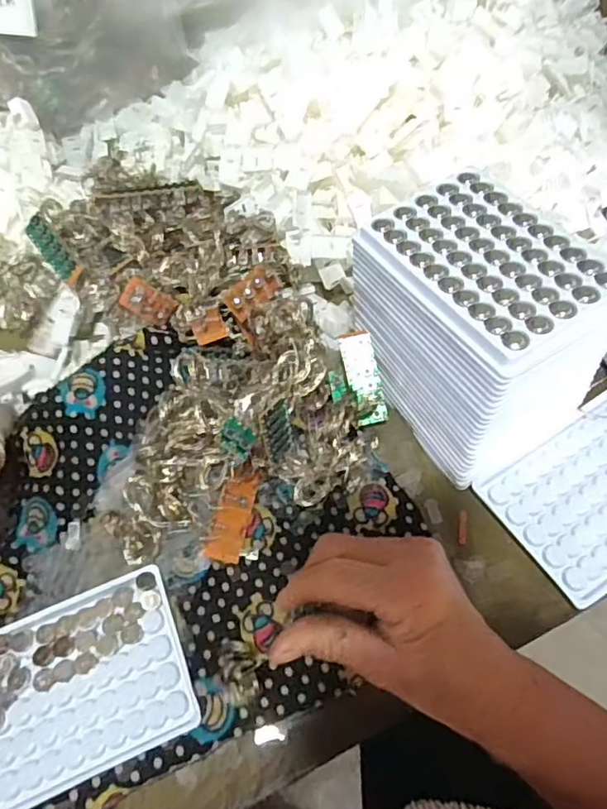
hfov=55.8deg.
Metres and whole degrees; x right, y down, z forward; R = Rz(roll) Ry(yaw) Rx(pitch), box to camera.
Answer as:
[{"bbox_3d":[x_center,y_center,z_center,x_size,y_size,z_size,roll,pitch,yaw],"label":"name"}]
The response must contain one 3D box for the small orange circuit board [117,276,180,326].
[{"bbox_3d":[-0.109,-0.071,0.401,0.038,0.004,0.022,30,91,-1],"label":"small orange circuit board"}]

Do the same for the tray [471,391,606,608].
[{"bbox_3d":[0.188,0.052,0.360,0.127,0.005,0.093,-31,65,-12],"label":"tray"}]

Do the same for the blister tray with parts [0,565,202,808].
[{"bbox_3d":[-0.131,0.158,0.320,0.126,0.010,0.094,-22,64,-8],"label":"blister tray with parts"}]

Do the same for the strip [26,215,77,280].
[{"bbox_3d":[-0.200,-0.124,0.452,0.021,0.005,0.058,-44,79,18],"label":"strip"}]

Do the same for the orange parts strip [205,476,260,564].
[{"bbox_3d":[-0.045,0.071,0.363,0.021,0.004,0.056,17,67,-8],"label":"orange parts strip"}]

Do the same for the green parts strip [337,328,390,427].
[{"bbox_3d":[0.041,-0.020,0.393,0.022,0.011,0.066,-14,83,11],"label":"green parts strip"}]

